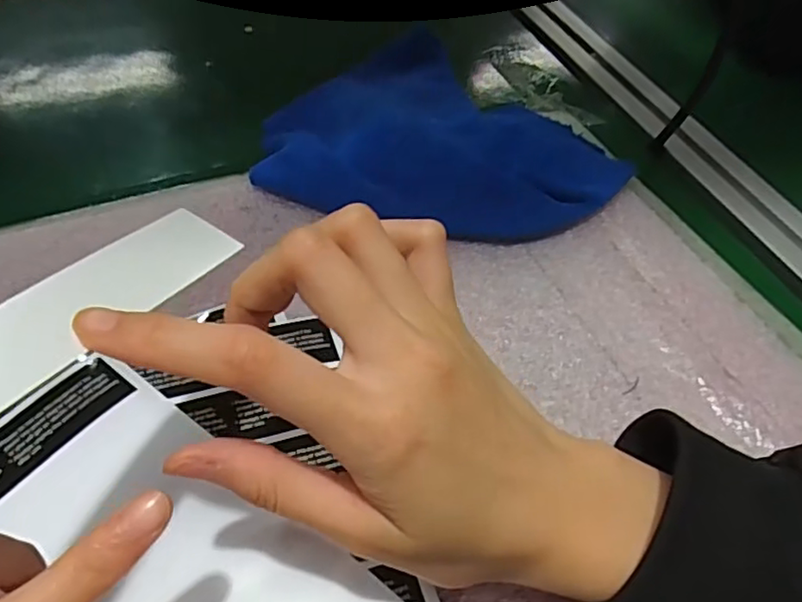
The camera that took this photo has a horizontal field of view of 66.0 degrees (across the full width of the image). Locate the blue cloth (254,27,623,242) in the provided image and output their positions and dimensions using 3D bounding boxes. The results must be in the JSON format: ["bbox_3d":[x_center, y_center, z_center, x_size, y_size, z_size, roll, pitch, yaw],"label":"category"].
[{"bbox_3d":[0.032,-0.099,0.362,0.191,0.029,0.153,15,53,7],"label":"blue cloth"}]

